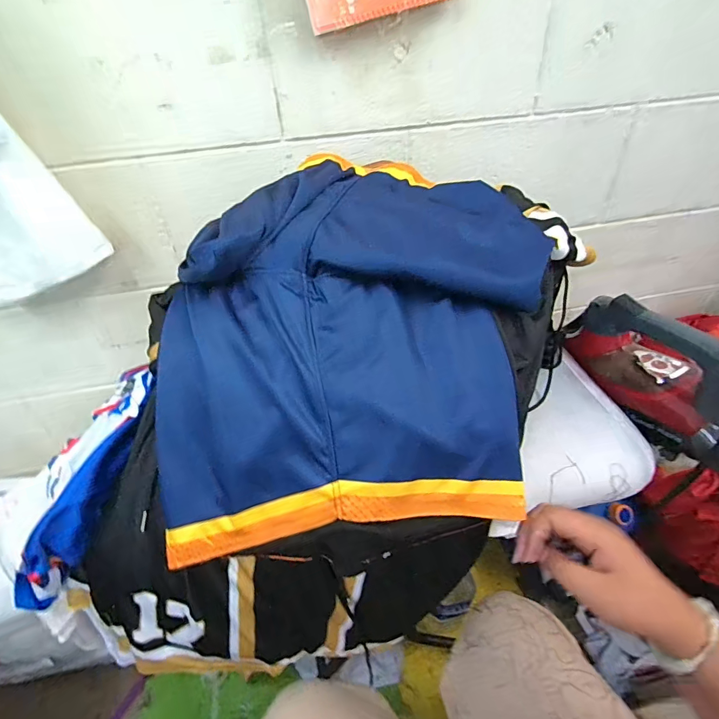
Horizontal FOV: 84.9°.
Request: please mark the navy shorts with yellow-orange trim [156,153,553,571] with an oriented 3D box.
[{"bbox_3d":[-0.004,-0.030,0.368,0.341,0.192,0.285,-7,41,-3],"label":"navy shorts with yellow-orange trim"}]

